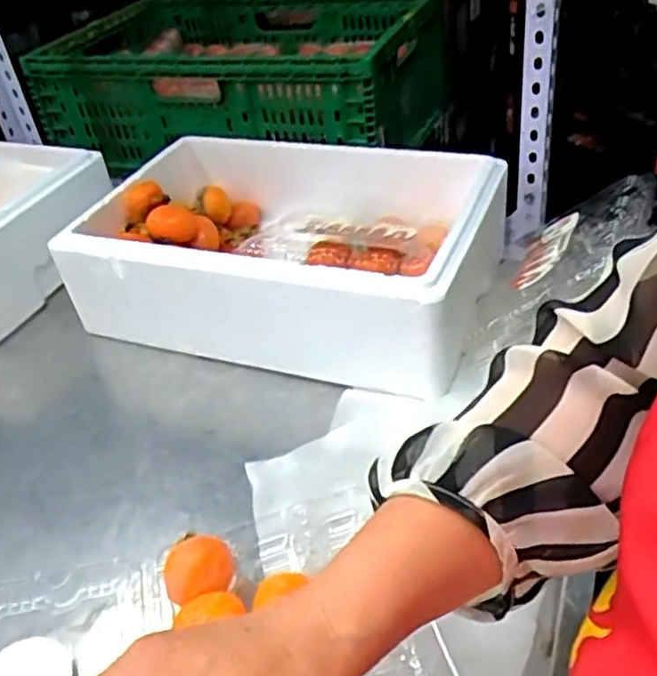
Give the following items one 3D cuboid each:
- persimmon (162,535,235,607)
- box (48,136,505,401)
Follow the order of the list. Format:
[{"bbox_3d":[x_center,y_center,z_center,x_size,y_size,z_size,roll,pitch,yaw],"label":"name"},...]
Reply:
[{"bbox_3d":[-0.099,0.183,0.535,0.053,0.045,0.042,-10,35,-4],"label":"persimmon"},{"bbox_3d":[-0.046,-0.095,0.837,0.450,0.182,0.283,7,37,19],"label":"box"}]

